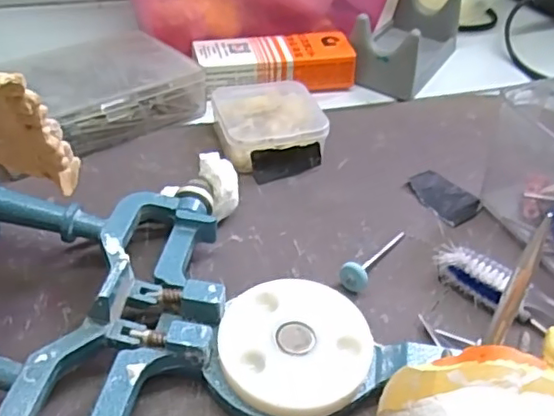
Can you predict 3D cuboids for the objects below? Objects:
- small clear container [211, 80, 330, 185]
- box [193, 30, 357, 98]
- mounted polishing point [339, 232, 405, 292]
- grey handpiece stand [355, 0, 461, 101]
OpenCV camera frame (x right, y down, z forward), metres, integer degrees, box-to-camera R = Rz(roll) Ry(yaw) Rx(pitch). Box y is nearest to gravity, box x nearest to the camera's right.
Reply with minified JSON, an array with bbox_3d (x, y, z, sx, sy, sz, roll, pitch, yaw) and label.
[{"bbox_3d":[-0.005,-0.043,0.323,0.056,0.021,0.059,-9,44,-16],"label":"small clear container"},{"bbox_3d":[-0.001,-0.092,0.375,0.096,0.026,0.037,-9,44,-16],"label":"box"},{"bbox_3d":[0.043,0.019,0.264,0.012,0.012,0.046,25,45,20],"label":"mounted polishing point"},{"bbox_3d":[0.089,-0.116,0.404,0.049,0.038,0.097,25,45,20],"label":"grey handpiece stand"}]

